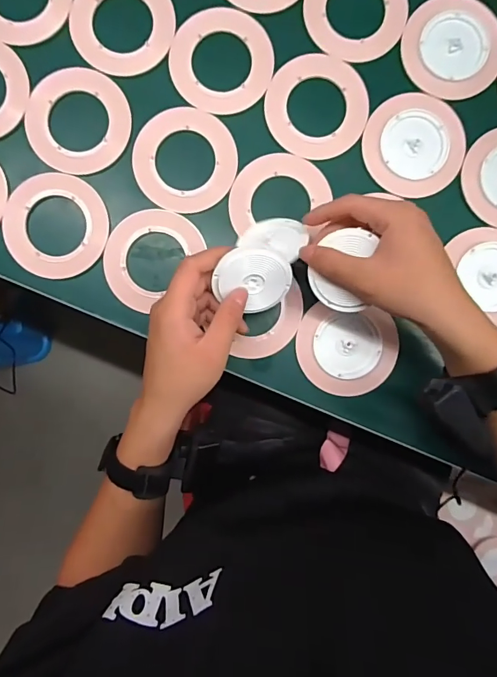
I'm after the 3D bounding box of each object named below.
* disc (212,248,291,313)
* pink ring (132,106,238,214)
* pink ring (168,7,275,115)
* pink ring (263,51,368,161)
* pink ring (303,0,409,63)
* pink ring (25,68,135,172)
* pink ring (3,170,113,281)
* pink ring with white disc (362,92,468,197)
[{"bbox_3d":[0.005,-0.050,0.366,0.063,0.004,0.054,30,111,-23],"label":"disc"},{"bbox_3d":[-0.063,-0.176,0.423,0.099,0.004,0.099,7,90,-1],"label":"pink ring"},{"bbox_3d":[-0.026,-0.275,0.421,0.100,0.004,0.101,0,90,-1],"label":"pink ring"},{"bbox_3d":[0.068,-0.231,0.424,0.100,0.004,0.101,0,90,-1],"label":"pink ring"},{"bbox_3d":[0.106,-0.326,0.421,0.103,0.006,0.095,0,90,-1],"label":"pink ring"},{"bbox_3d":[-0.169,-0.215,0.421,0.101,0.005,0.100,0,90,-1],"label":"pink ring"},{"bbox_3d":[-0.191,-0.112,0.422,0.101,0.004,0.100,0,90,-1],"label":"pink ring"},{"bbox_3d":[0.165,-0.193,0.424,0.098,0.004,0.098,0,90,-1],"label":"pink ring with white disc"}]

